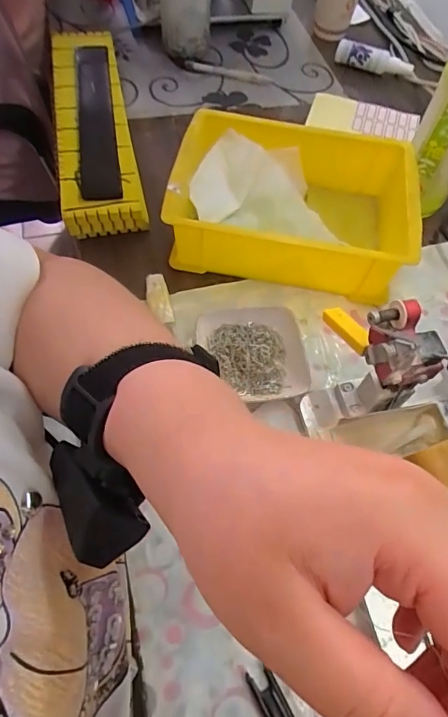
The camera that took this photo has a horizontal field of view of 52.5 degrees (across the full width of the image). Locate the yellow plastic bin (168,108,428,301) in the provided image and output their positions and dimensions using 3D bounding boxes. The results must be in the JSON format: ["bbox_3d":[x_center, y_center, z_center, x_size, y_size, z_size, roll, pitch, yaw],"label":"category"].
[{"bbox_3d":[0.070,-0.161,0.497,0.239,0.093,0.180,9,60,1],"label":"yellow plastic bin"}]

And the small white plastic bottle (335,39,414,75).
[{"bbox_3d":[0.221,-0.442,0.671,0.116,0.030,0.027,22,62,9],"label":"small white plastic bottle"}]

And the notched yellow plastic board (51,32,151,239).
[{"bbox_3d":[-0.162,-0.293,0.550,0.087,0.055,0.347,-10,62,-10],"label":"notched yellow plastic board"}]

